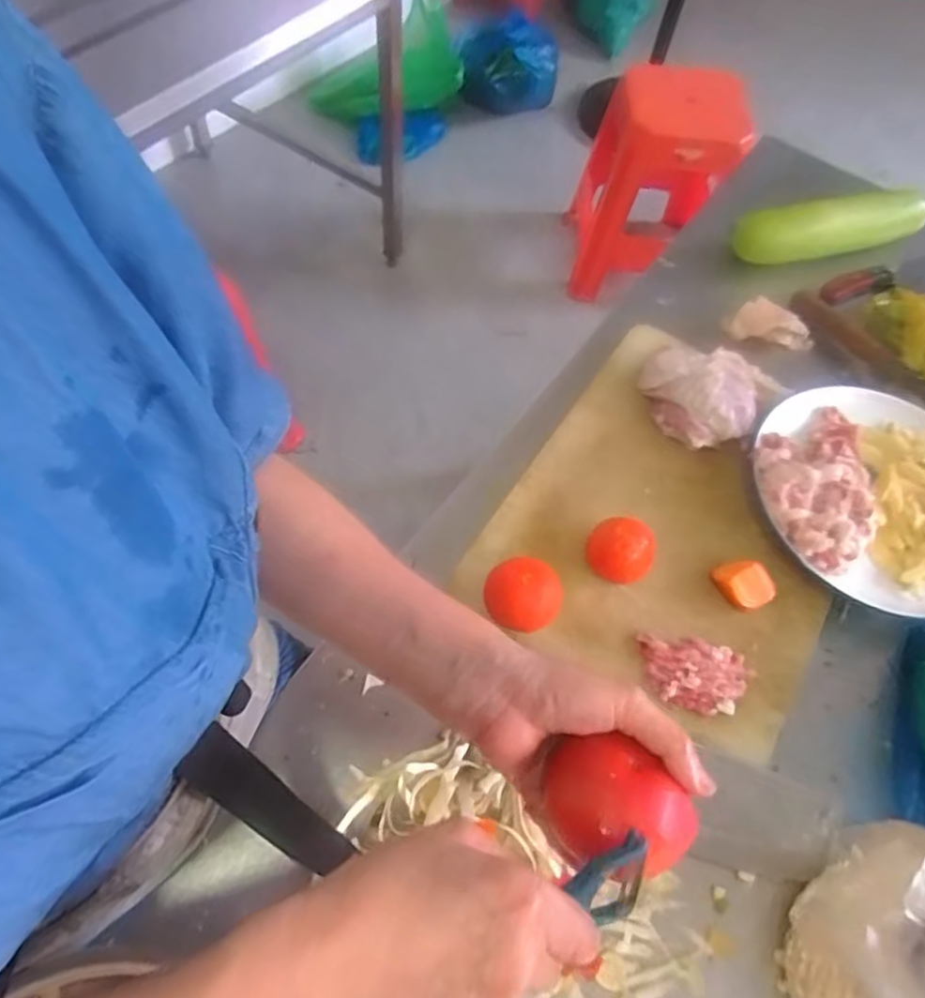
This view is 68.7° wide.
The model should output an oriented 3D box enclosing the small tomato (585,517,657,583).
[{"bbox_3d":[0.139,0.048,0.599,0.055,0.049,0.048,35,64,14],"label":"small tomato"}]

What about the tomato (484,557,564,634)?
[{"bbox_3d":[0.051,0.083,0.572,0.062,0.043,0.060,2,61,-3],"label":"tomato"}]

